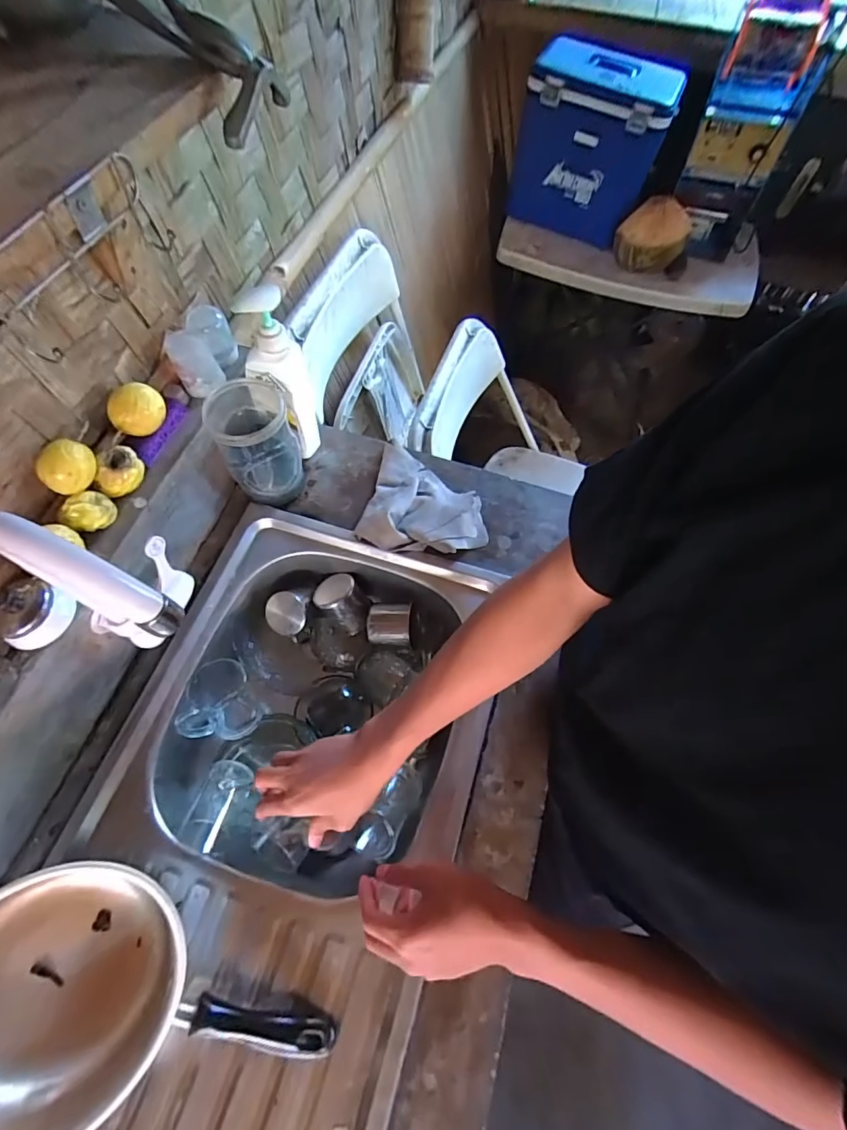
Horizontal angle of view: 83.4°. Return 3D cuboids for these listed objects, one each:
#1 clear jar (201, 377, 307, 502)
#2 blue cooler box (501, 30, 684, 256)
[{"bbox_3d":[-0.222,-0.166,0.642,0.097,0.150,0.123,-20,66,-12],"label":"clear jar"},{"bbox_3d":[0.453,-1.160,1.319,0.364,0.343,0.261,13,64,4],"label":"blue cooler box"}]

